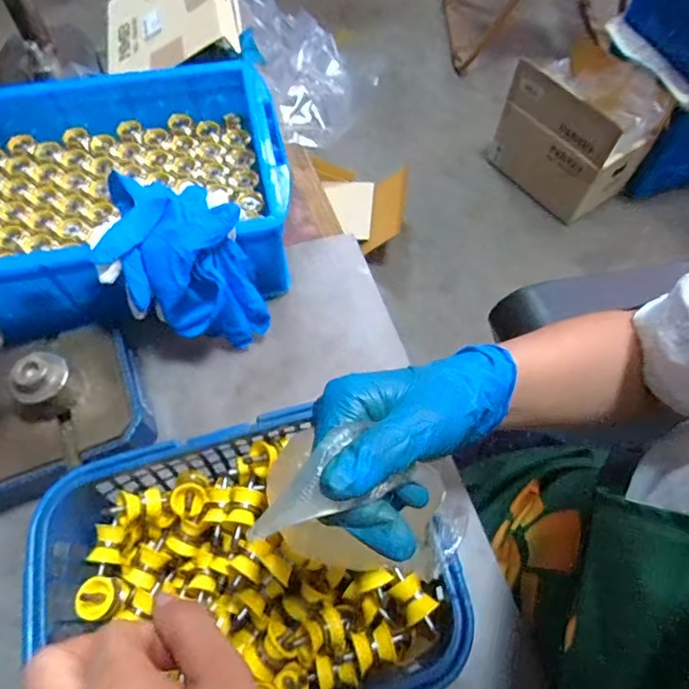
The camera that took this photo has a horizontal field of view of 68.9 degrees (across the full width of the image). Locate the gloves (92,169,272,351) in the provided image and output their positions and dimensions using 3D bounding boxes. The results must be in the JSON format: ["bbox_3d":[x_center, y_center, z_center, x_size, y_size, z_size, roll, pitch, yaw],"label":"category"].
[{"bbox_3d":[-0.134,-0.065,0.449,0.115,0.137,0.095,-4,61,-4],"label":"gloves"}]

